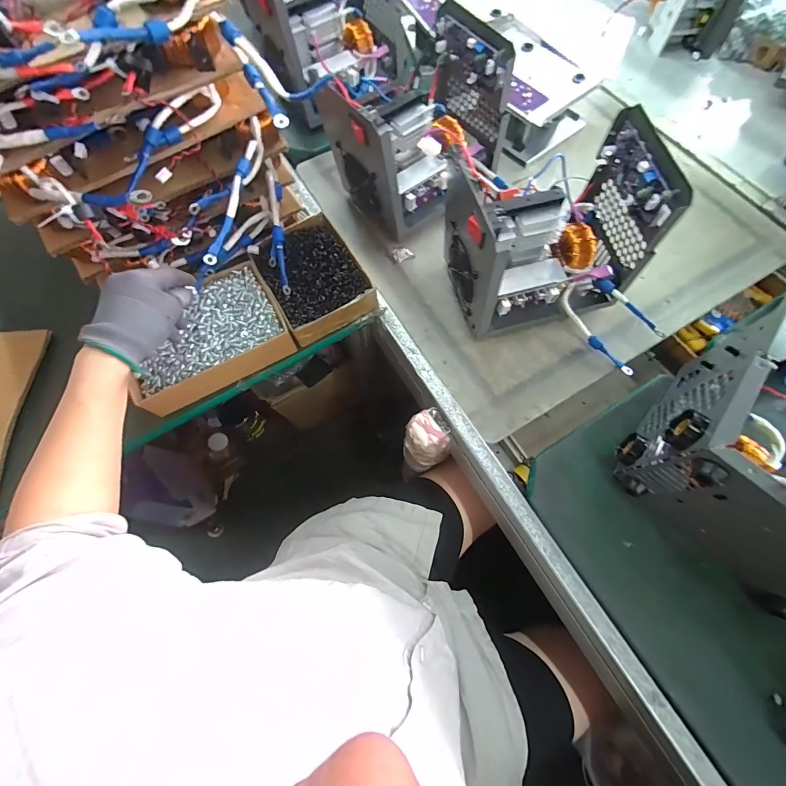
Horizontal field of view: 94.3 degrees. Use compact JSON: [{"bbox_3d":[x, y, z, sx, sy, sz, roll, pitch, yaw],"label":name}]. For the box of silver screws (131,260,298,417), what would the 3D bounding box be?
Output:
[{"bbox_3d":[-0.259,-0.077,0.505,0.207,0.042,0.140,-28,71,-8],"label":"box of silver screws"}]

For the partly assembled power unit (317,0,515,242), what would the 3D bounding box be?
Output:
[{"bbox_3d":[0.037,-0.376,0.535,0.234,0.184,0.161,-33,72,-9],"label":"partly assembled power unit"}]

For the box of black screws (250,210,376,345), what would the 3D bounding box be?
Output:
[{"bbox_3d":[-0.118,-0.170,0.538,0.132,0.049,0.174,-29,71,-8],"label":"box of black screws"}]

